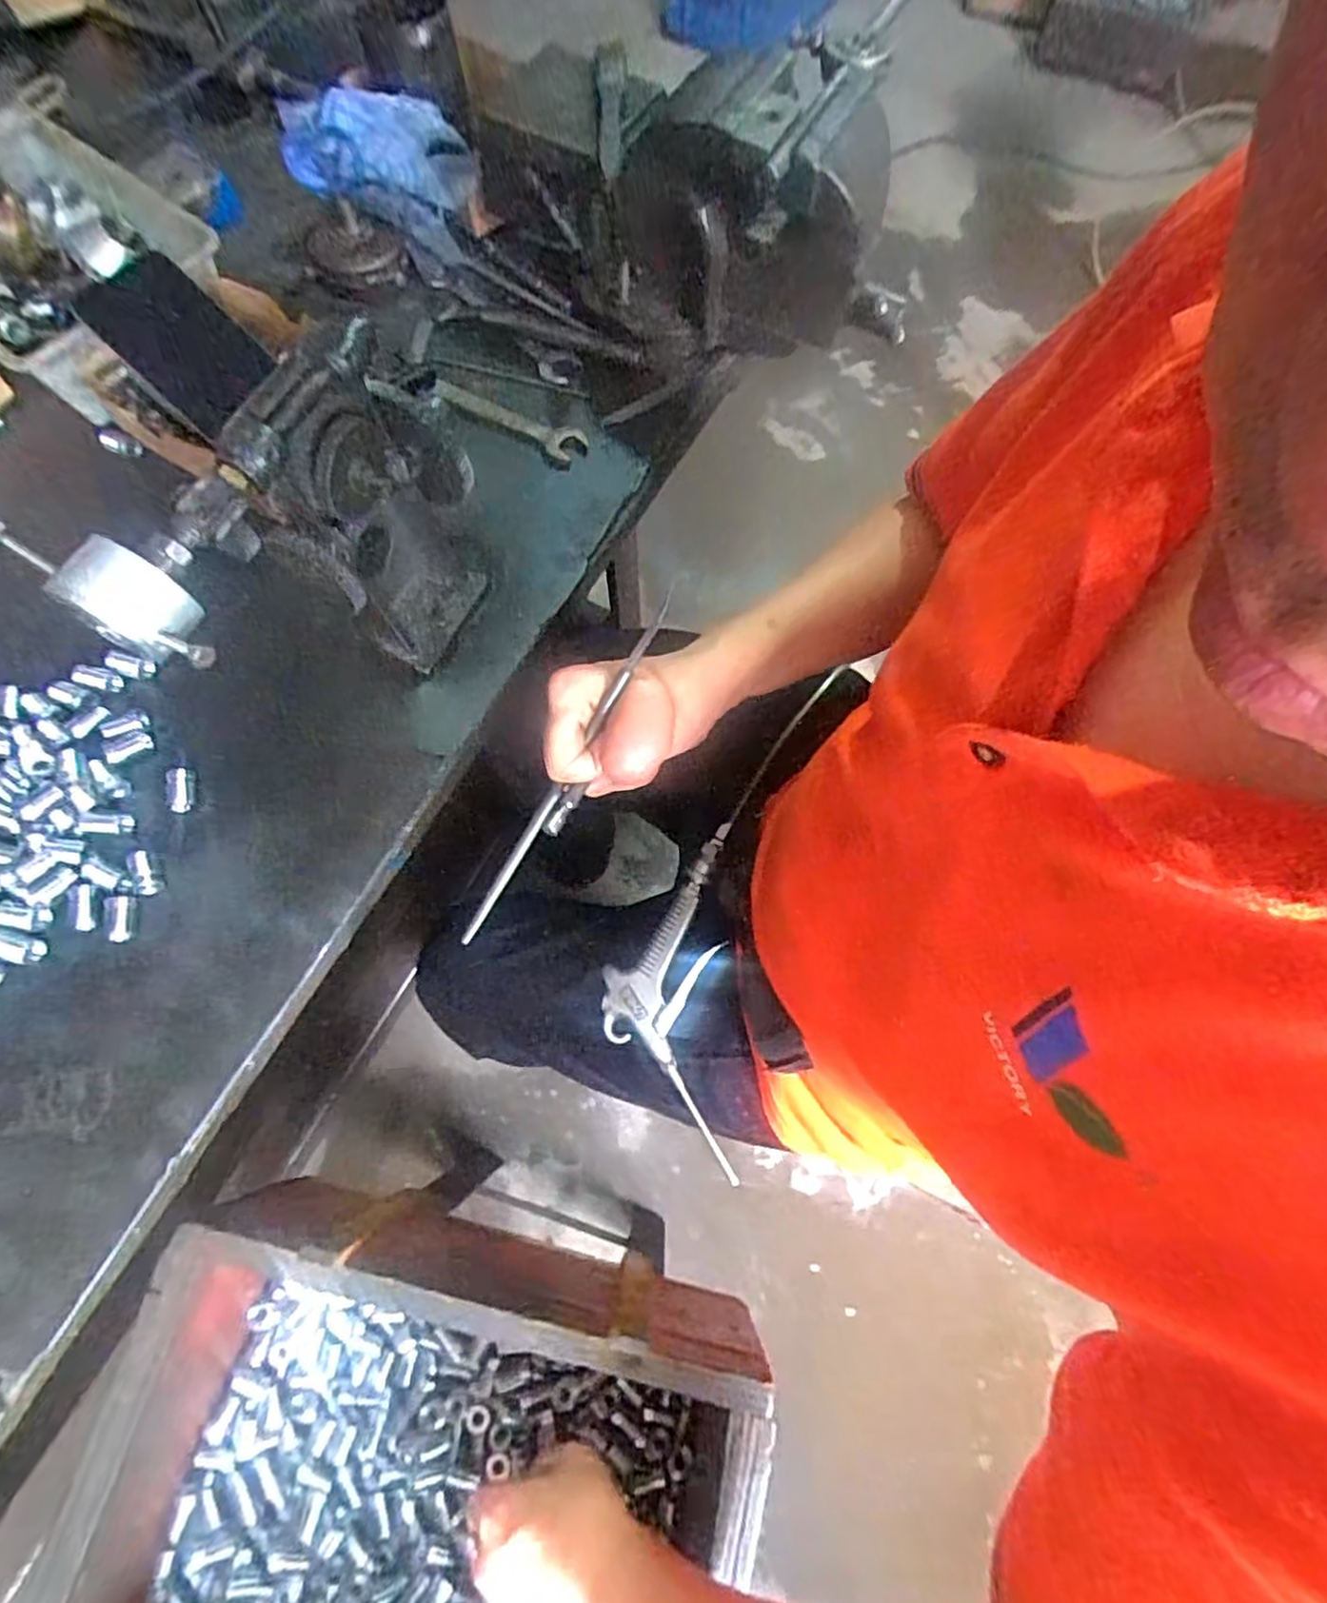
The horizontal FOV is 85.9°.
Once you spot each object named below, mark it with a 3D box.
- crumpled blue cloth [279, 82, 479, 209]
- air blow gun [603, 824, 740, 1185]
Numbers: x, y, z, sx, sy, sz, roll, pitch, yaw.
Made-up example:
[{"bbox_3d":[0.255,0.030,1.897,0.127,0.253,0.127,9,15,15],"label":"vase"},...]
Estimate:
[{"bbox_3d":[-0.223,-0.515,0.556,0.142,0.040,0.085,-5,68,-2],"label":"crumpled blue cloth"},{"bbox_3d":[0.006,0.147,0.530,0.097,0.028,0.234,-5,82,-3],"label":"air blow gun"}]

